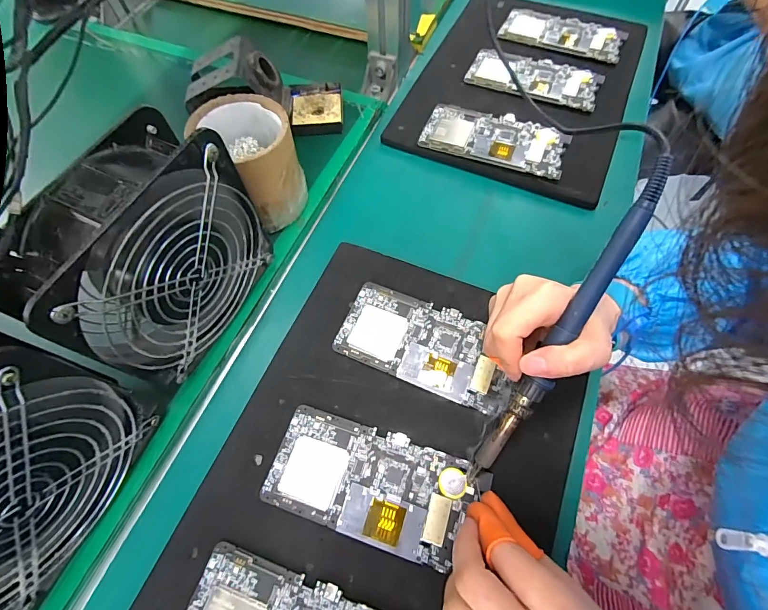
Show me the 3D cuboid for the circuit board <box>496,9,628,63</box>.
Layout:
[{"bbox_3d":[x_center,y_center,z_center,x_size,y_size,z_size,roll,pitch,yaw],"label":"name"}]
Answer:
[{"bbox_3d":[0.236,-0.362,0.506,0.155,0.004,0.070,23,66,13],"label":"circuit board"}]

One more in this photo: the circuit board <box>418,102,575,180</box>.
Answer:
[{"bbox_3d":[0.122,-0.186,0.424,0.154,0.009,0.070,19,66,12],"label":"circuit board"}]

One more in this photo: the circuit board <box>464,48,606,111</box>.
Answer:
[{"bbox_3d":[0.184,-0.282,0.469,0.154,0.005,0.072,21,67,13],"label":"circuit board"}]

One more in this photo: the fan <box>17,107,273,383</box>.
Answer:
[{"bbox_3d":[-0.152,-0.025,0.275,0.057,0.157,0.148,21,67,13],"label":"fan"}]

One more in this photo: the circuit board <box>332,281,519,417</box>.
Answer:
[{"bbox_3d":[0.036,0.032,0.322,0.148,0.005,0.072,20,66,12],"label":"circuit board"}]

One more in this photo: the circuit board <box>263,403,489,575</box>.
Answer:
[{"bbox_3d":[-0.009,0.128,0.275,0.146,0.004,0.071,16,66,11],"label":"circuit board"}]

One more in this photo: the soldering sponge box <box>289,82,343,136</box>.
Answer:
[{"bbox_3d":[-0.079,-0.228,0.446,0.059,0.016,0.074,-6,64,0],"label":"soldering sponge box"}]

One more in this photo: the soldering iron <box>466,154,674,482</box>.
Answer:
[{"bbox_3d":[0.117,0.020,0.249,0.017,0.016,0.239,29,100,16],"label":"soldering iron"}]

